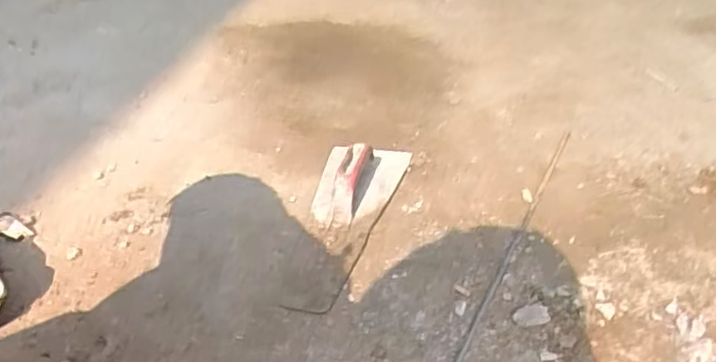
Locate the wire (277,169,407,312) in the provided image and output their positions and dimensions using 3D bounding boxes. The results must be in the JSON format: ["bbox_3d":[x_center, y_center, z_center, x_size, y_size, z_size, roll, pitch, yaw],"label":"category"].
[{"bbox_3d":[0.012,0.062,0.693,0.050,0.005,0.269,19,42,28],"label":"wire"}]

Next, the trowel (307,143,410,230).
[{"bbox_3d":[0.003,-0.011,0.751,0.105,0.051,0.158,5,38,11],"label":"trowel"}]

